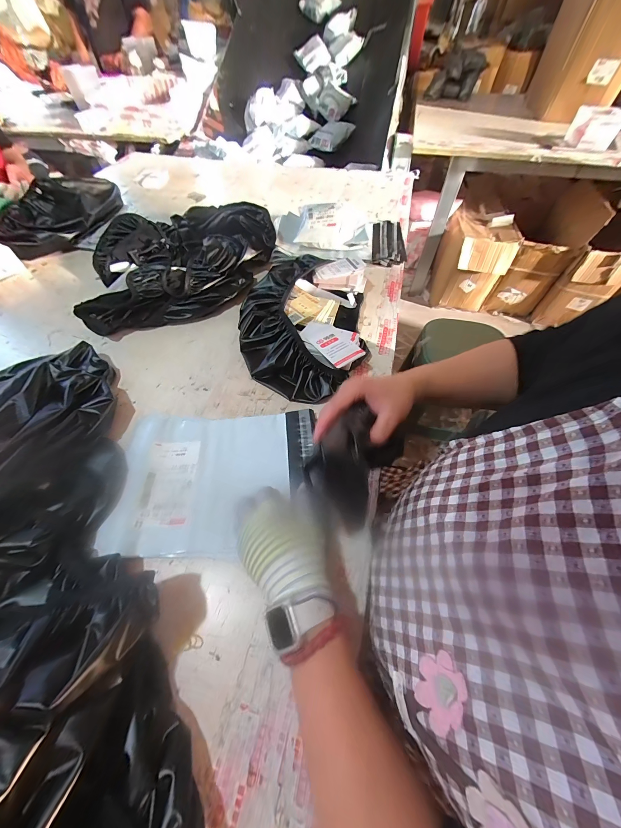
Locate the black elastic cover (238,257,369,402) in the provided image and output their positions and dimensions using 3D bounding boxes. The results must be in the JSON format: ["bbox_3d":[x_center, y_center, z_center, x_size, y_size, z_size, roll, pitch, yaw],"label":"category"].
[{"bbox_3d":[-0.017,-0.218,0.588,0.262,0.050,0.436,1,57,0],"label":"black elastic cover"}]

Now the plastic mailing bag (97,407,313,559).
[{"bbox_3d":[-0.141,0.091,0.417,0.279,0.018,0.214,1,57,0],"label":"plastic mailing bag"}]

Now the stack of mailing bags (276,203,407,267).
[{"bbox_3d":[0.078,-0.502,0.749,0.357,0.081,0.211,4,57,2],"label":"stack of mailing bags"}]

